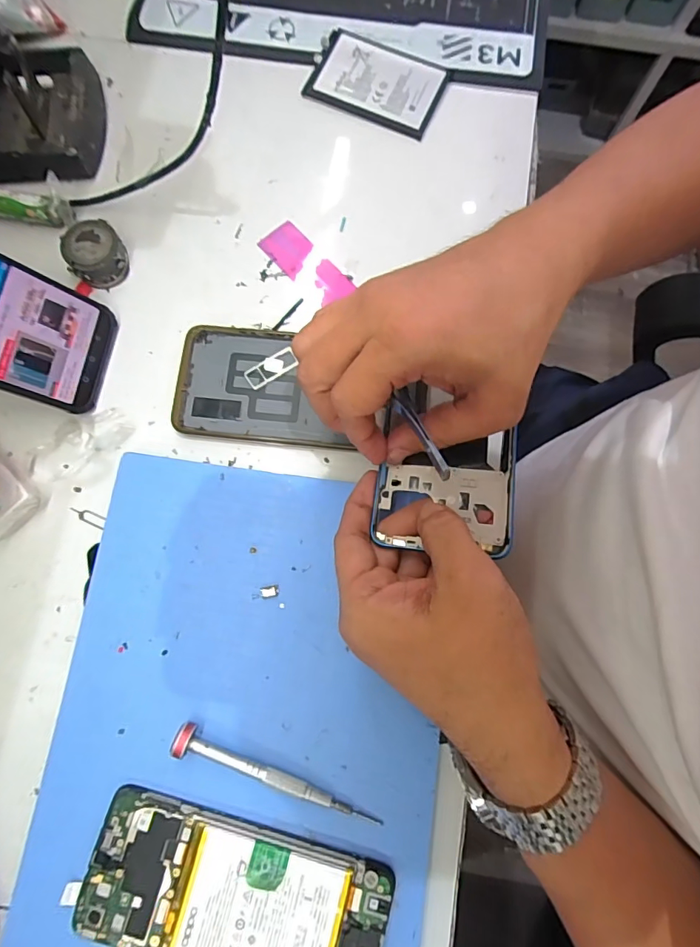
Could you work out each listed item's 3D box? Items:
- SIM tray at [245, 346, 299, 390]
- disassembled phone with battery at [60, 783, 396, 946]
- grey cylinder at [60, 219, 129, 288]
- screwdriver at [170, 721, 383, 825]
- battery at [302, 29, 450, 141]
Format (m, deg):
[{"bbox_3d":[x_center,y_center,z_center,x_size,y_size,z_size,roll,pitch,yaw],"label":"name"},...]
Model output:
[{"bbox_3d":[-0.054,-0.072,0.323,0.037,0.004,0.015,-30,79,-7],"label":"SIM tray"},{"bbox_3d":[-0.061,0.226,0.249,0.160,0.011,0.070,15,77,3],"label":"disassembled phone with battery"},{"bbox_3d":[-0.181,-0.157,0.336,0.039,0.025,0.038,0,77,0],"label":"grey cylinder"},{"bbox_3d":[-0.041,0.169,0.260,0.120,0.015,0.013,21,78,5],"label":"screwdriver"},{"bbox_3d":[0.020,-0.315,0.377,0.106,0.009,0.067,24,78,6],"label":"battery"}]

